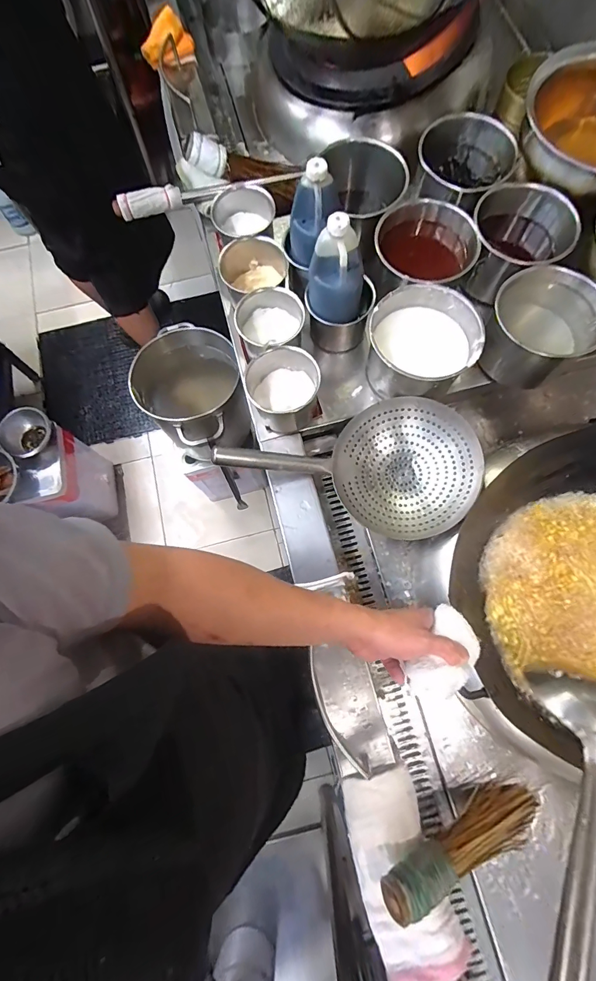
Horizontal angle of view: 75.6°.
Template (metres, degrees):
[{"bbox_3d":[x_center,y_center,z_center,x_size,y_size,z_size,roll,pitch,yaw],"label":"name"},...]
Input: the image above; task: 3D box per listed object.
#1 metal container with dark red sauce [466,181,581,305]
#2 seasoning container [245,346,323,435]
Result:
[{"bbox_3d":[0.384,-0.437,0.687,0.144,0.129,0.175,-11,75,-2],"label":"metal container with dark red sauce"},{"bbox_3d":[-0.024,-0.164,0.666,0.117,0.110,0.115,0,75,1],"label":"seasoning container"}]

